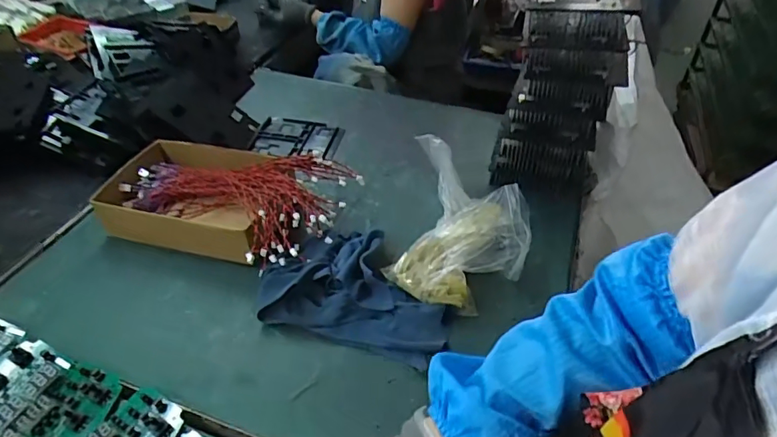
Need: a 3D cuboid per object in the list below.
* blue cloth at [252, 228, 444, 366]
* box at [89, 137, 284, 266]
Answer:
[{"bbox_3d":[-0.038,0.085,0.666,0.250,0.041,0.175,12,46,11],"label":"blue cloth"},{"bbox_3d":[-0.284,-0.035,0.756,0.267,0.074,0.180,7,45,6],"label":"box"}]

